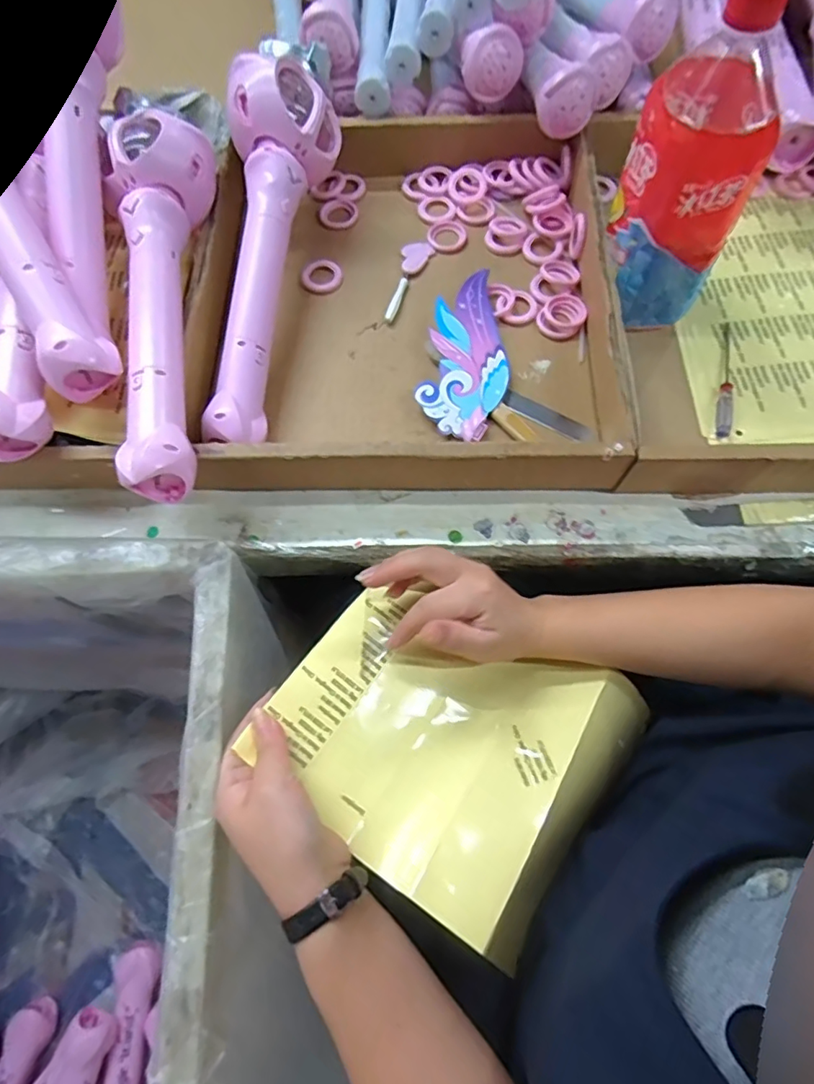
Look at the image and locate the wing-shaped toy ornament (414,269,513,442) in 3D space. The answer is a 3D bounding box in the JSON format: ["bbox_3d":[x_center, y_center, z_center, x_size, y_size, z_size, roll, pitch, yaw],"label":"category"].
[{"bbox_3d":[0.055,-0.163,0.474,0.072,0.017,0.162,11,71,4],"label":"wing-shaped toy ornament"}]

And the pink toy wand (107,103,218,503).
[{"bbox_3d":[-0.186,-0.194,0.411,0.071,0.048,0.342,-6,70,-1],"label":"pink toy wand"}]

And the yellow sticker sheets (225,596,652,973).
[{"bbox_3d":[0.037,0.131,0.391,0.231,0.057,0.196,32,74,11],"label":"yellow sticker sheets"}]

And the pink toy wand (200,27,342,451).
[{"bbox_3d":[-0.115,-0.254,0.439,0.083,0.087,0.351,3,70,3],"label":"pink toy wand"}]

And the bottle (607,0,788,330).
[{"bbox_3d":[0.205,-0.267,0.401,0.089,0.216,0.101,18,71,7],"label":"bottle"}]

